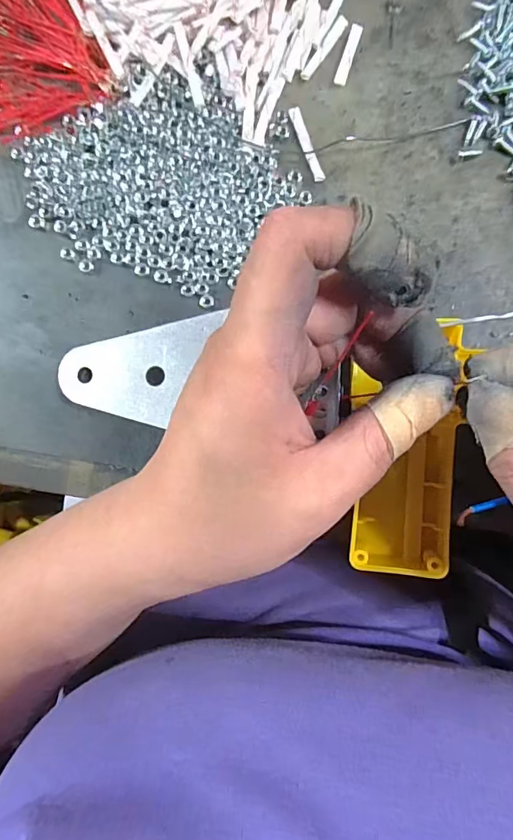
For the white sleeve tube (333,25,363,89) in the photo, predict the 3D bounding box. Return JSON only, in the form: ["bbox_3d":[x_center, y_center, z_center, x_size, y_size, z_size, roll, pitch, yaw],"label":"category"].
[{"bbox_3d":[0.047,-0.185,0.238,0.006,0.004,0.029,18,91,0],"label":"white sleeve tube"}]

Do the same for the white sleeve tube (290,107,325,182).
[{"bbox_3d":[0.025,-0.140,0.238,0.006,0.004,0.038,-20,91,1],"label":"white sleeve tube"}]

